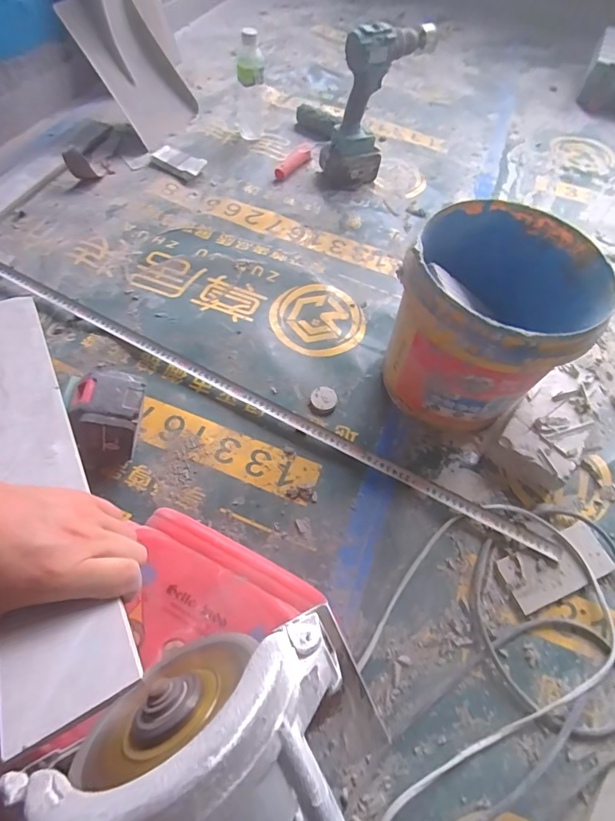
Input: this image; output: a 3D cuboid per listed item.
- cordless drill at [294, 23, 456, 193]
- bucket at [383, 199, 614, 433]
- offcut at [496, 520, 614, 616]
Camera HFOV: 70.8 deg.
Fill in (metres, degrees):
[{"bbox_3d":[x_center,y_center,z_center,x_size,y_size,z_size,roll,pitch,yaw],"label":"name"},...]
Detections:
[{"bbox_3d":[0.120,-0.630,0.906,0.252,0.272,0.109,-35,67,-22],"label":"cordless drill"},{"bbox_3d":[0.240,-0.115,0.618,0.232,0.237,0.249,2,59,-3],"label":"bucket"},{"bbox_3d":[0.326,0.202,0.564,0.149,0.009,0.067,-18,62,-14],"label":"offcut"}]

